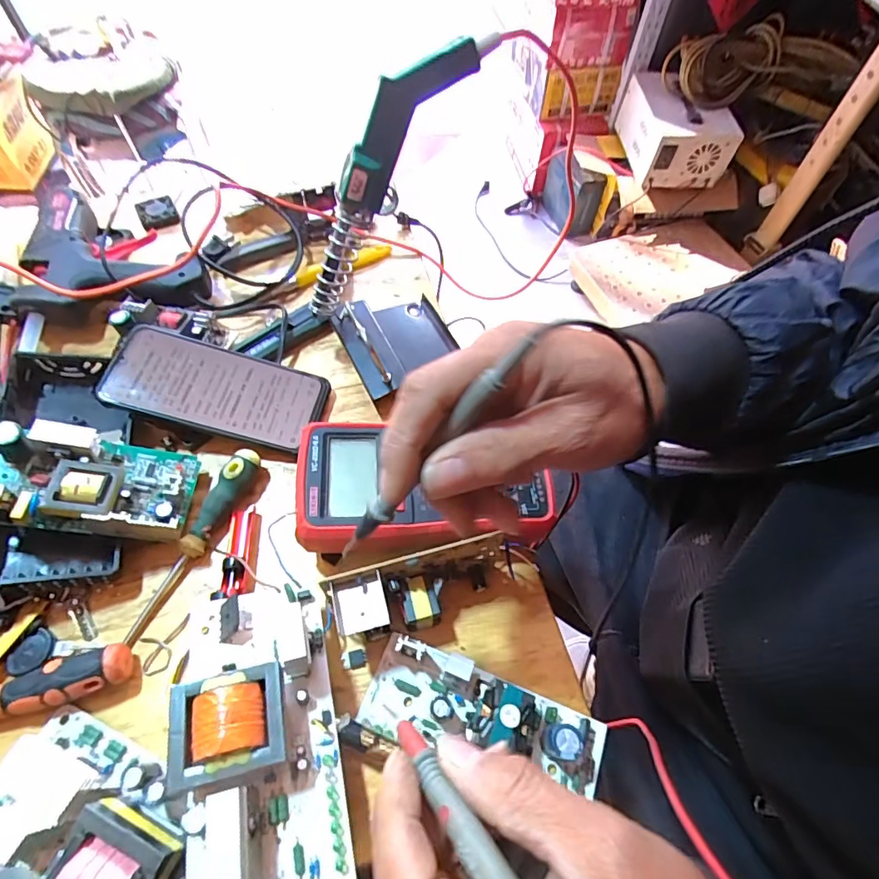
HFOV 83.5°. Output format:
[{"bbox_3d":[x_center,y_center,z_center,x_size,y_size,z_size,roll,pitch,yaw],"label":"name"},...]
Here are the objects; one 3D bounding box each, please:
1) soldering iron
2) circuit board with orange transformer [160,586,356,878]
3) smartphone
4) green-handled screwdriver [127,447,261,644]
[{"bbox_3d":[-0.044,-0.191,0.361,0.033,0.222,0.053,48,27,23],"label":"soldering iron"},{"bbox_3d":[-0.096,0.157,0.261,0.075,0.050,0.161,-11,60,-9],"label":"circuit board with orange transformer"},{"bbox_3d":[-0.180,-0.042,0.406,0.162,0.016,0.078,14,59,-11],"label":"smartphone"},{"bbox_3d":[-0.174,0.072,0.352,0.019,0.027,0.145,21,61,10],"label":"green-handled screwdriver"}]

